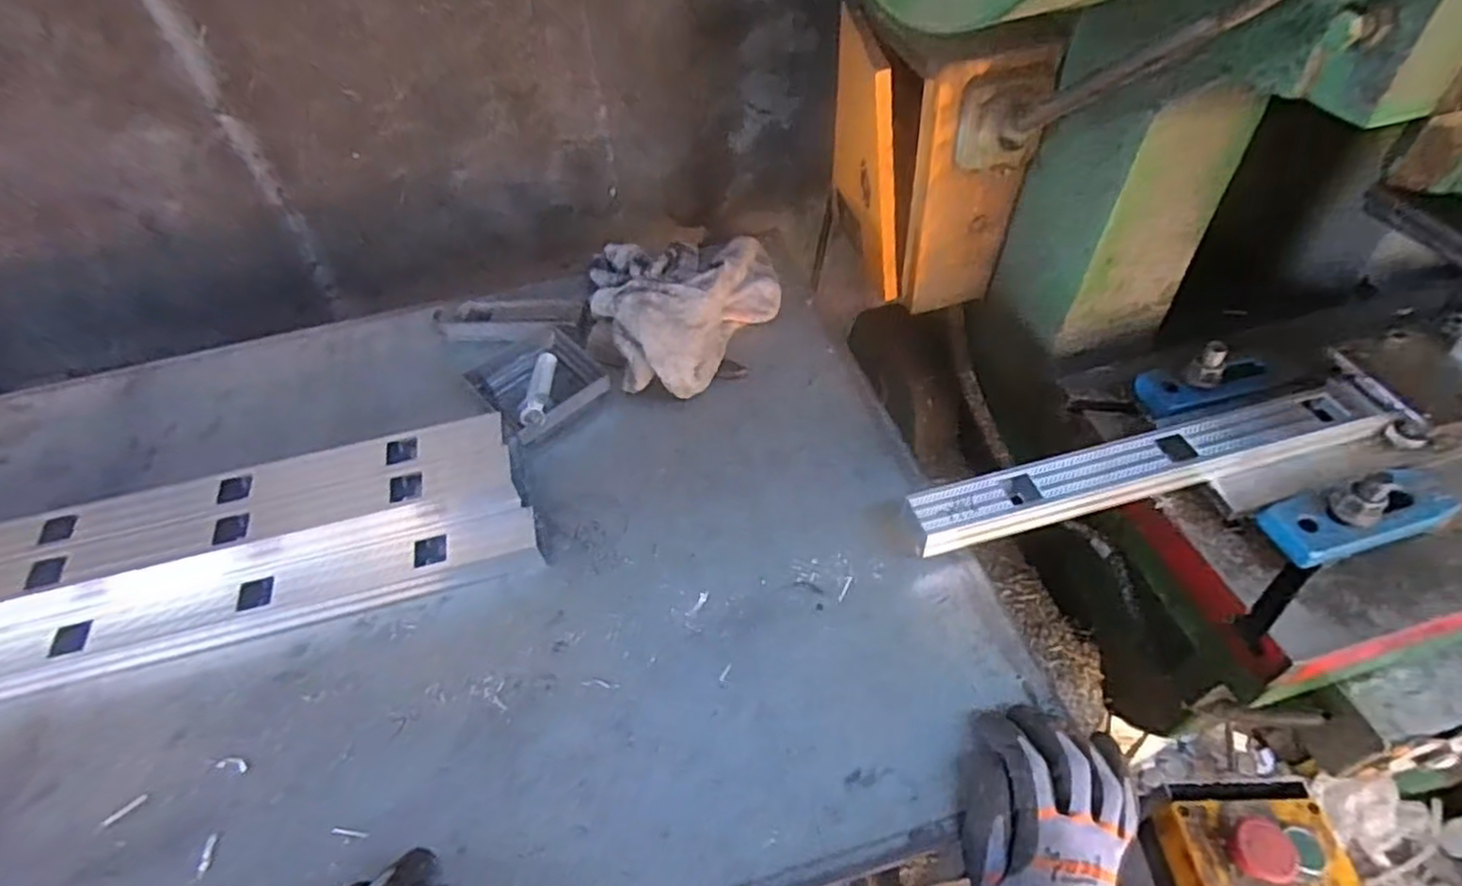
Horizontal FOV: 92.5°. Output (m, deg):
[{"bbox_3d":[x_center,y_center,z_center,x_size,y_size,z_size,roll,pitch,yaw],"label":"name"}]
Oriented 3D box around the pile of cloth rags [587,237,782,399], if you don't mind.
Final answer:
[{"bbox_3d":[-0.052,-0.150,0.714,0.205,0.078,0.242,-5,52,0],"label":"pile of cloth rags"}]

